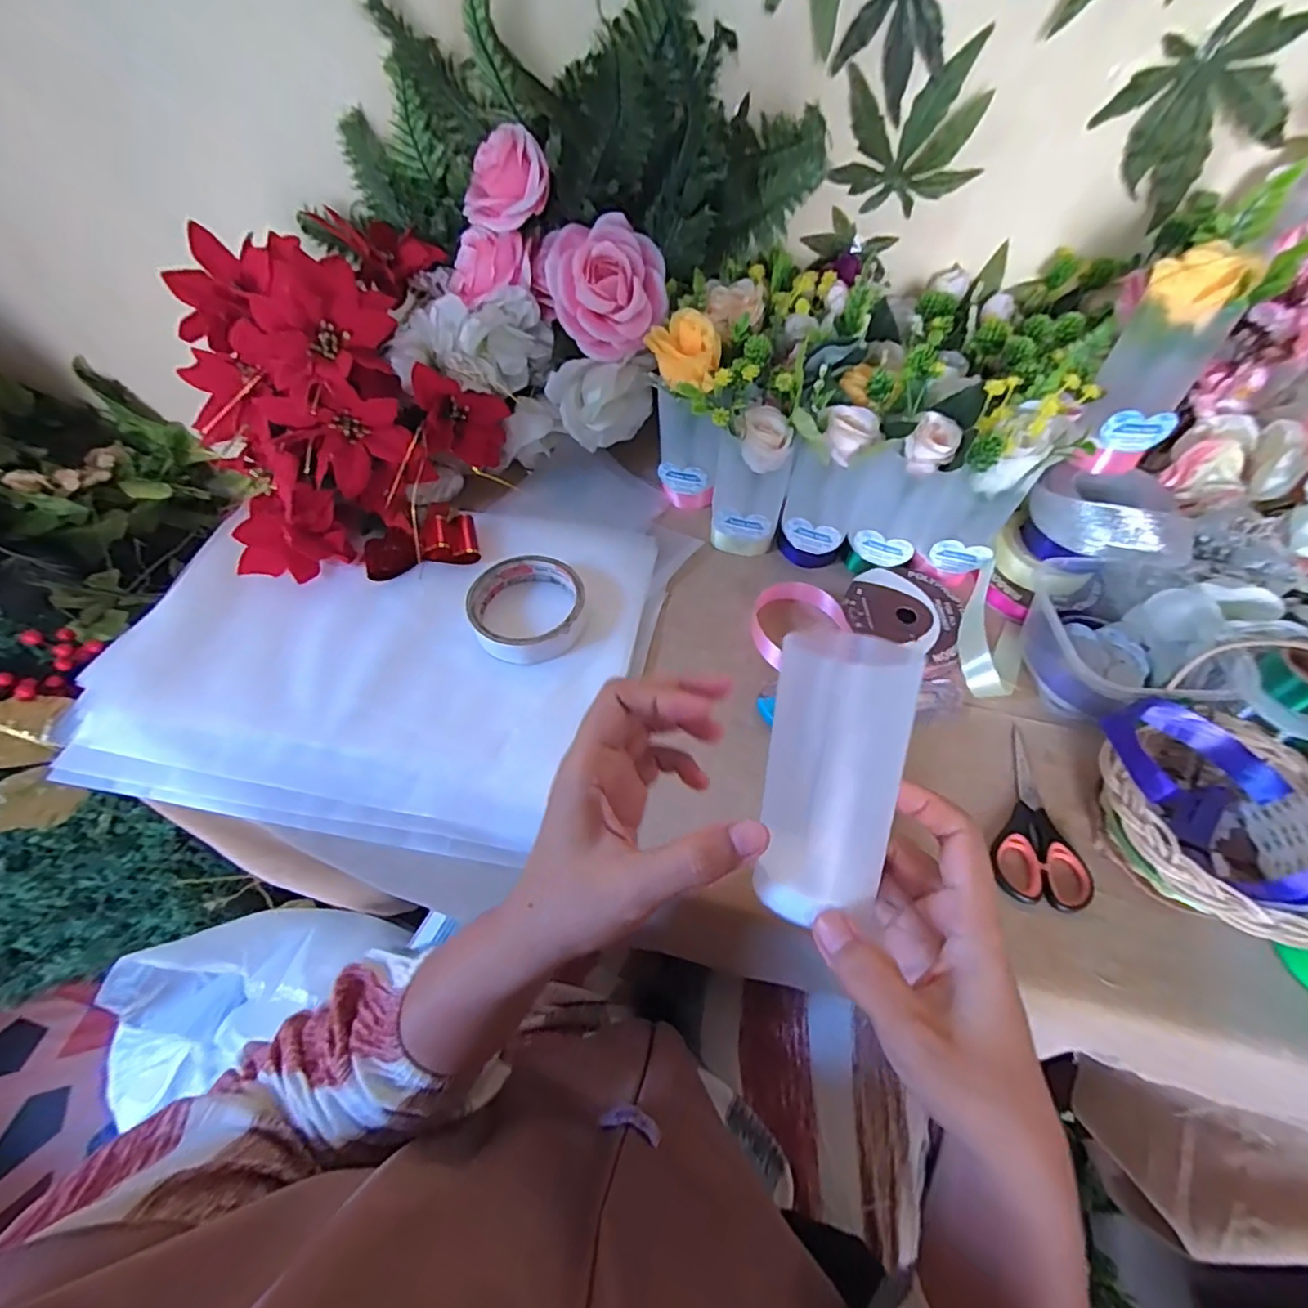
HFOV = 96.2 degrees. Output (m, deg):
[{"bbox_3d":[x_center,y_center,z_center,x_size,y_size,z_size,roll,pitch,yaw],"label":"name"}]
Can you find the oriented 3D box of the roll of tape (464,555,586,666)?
[{"bbox_3d":[-0.096,-0.036,0.445,0.085,0.023,0.091,1,56,-2],"label":"roll of tape"}]

